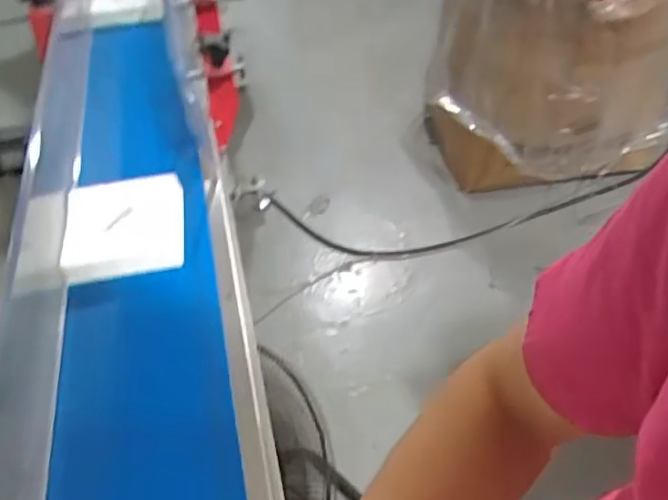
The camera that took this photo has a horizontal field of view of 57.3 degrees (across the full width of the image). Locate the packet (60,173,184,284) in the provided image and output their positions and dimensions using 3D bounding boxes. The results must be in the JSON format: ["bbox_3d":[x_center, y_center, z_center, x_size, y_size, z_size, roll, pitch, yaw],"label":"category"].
[{"bbox_3d":[-0.224,-0.027,0.659,0.120,0.027,0.118,-9,49,-4],"label":"packet"}]

